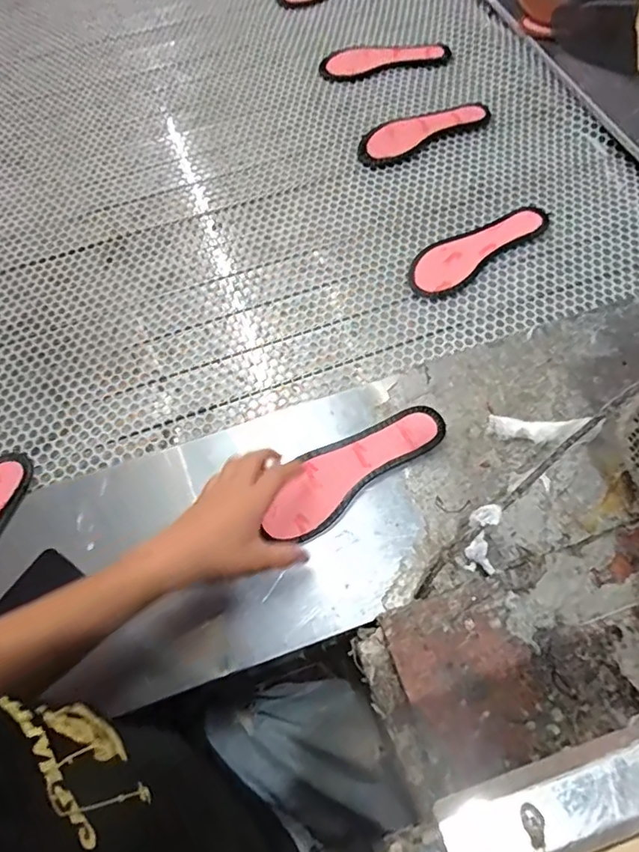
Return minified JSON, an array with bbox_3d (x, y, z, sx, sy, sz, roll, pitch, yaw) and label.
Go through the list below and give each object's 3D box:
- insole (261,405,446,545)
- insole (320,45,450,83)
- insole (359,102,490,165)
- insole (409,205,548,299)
[{"bbox_3d":[0.036,0.043,0.576,0.217,0.016,0.074,-34,71,-11],"label":"insole"},{"bbox_3d":[0.114,-0.643,0.921,0.224,0.005,0.071,-14,65,-4],"label":"insole"},{"bbox_3d":[0.168,-0.479,0.849,0.226,0.009,0.073,-25,66,-10],"label":"insole"},{"bbox_3d":[0.222,-0.257,0.748,0.234,0.008,0.075,-34,68,-13],"label":"insole"}]

